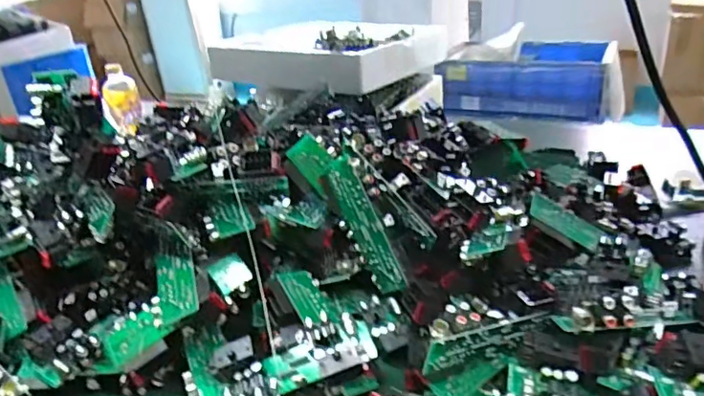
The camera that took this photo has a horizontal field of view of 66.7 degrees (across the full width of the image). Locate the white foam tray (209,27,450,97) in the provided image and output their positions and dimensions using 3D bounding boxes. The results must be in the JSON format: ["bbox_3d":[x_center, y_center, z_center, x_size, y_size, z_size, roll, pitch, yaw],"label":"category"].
[{"bbox_3d":[-0.052,-0.288,1.069,0.387,0.087,0.268,13,32,36],"label":"white foam tray"}]

